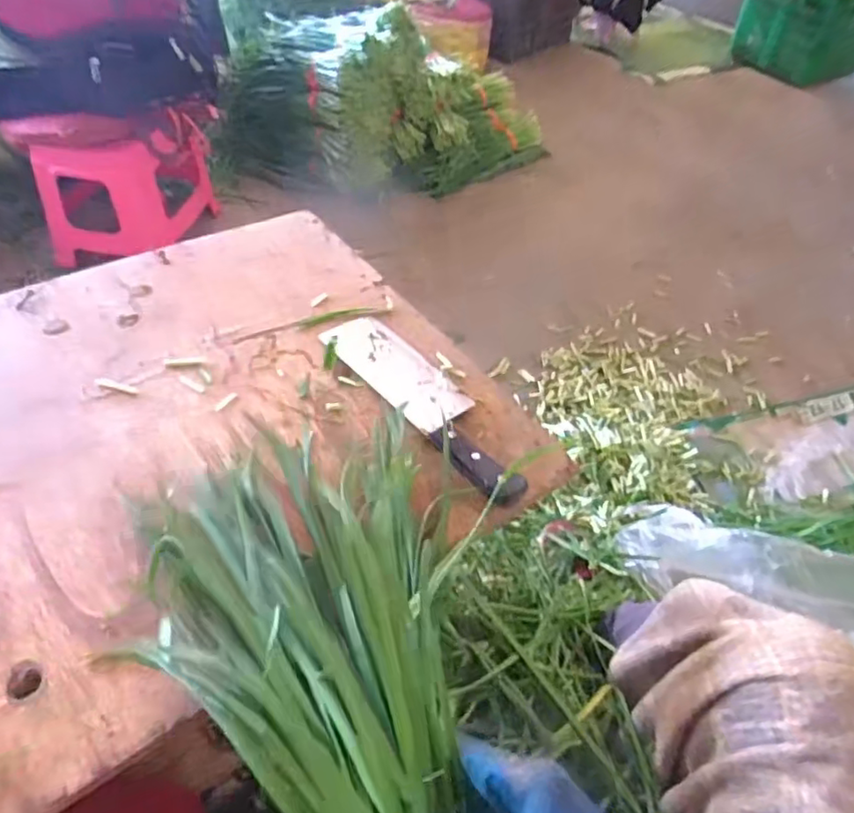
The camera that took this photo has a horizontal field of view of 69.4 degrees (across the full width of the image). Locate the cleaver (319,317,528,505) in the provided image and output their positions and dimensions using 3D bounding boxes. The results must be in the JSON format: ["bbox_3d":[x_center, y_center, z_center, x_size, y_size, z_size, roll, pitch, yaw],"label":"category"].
[{"bbox_3d":[0.000,-0.011,0.594,0.069,0.013,0.269,-29,56,-28],"label":"cleaver"}]

